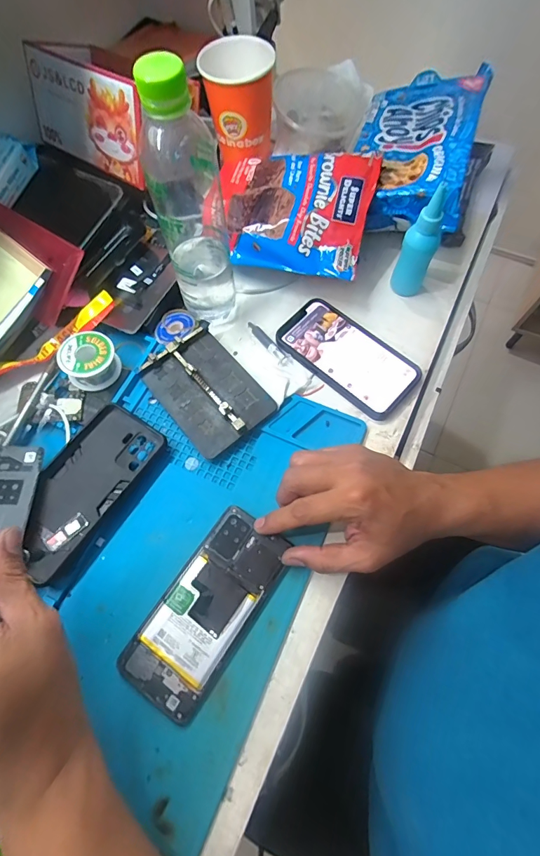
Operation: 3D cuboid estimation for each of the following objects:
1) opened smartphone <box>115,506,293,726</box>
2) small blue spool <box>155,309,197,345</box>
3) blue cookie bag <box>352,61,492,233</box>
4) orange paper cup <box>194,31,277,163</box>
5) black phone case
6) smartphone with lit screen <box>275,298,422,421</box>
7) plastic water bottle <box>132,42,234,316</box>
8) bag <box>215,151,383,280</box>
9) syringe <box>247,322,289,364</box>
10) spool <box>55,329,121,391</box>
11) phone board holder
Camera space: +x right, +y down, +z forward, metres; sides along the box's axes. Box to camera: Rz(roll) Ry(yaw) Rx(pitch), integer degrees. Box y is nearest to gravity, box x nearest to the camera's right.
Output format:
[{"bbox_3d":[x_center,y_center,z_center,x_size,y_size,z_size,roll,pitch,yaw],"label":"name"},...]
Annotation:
[{"bbox_3d":[-0.051,0.148,0.331,0.074,0.007,0.157,32,72,11],"label":"opened smartphone"},{"bbox_3d":[-0.103,-0.112,0.431,0.041,0.016,0.046,33,73,11],"label":"small blue spool"},{"bbox_3d":[0.167,-0.328,0.455,0.132,0.048,0.238,15,68,8],"label":"blue cookie bag"},{"bbox_3d":[-0.037,-0.381,0.463,0.077,0.092,0.073,-1,67,2],"label":"orange paper cup"},{"bbox_3d":[-0.170,0.051,0.363,0.074,0.019,0.152,33,73,11],"label":"black phone case"},{"bbox_3d":[0.081,-0.078,0.419,0.146,0.009,0.076,41,74,14],"label":"smartphone with lit screen"},{"bbox_3d":[-0.070,-0.186,0.348,0.060,0.218,0.056,-11,67,-2],"label":"plastic water bottle"},{"bbox_3d":[0.019,-0.243,0.445,0.181,0.038,0.133,17,92,12],"label":"bag"},{"bbox_3d":[-0.003,-0.095,0.431,0.012,0.009,0.064,-33,73,-12],"label":"syringe"},{"bbox_3d":[-0.181,-0.068,0.401,0.052,0.028,0.050,0,69,0],"label":"spool"},{"bbox_3d":[-0.064,-0.041,0.397,0.087,0.019,0.124,-37,74,-13],"label":"phone board holder"}]

